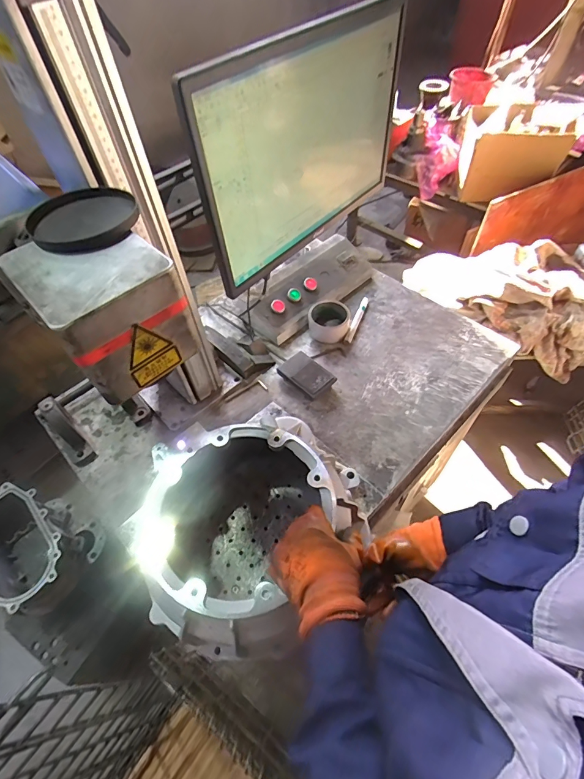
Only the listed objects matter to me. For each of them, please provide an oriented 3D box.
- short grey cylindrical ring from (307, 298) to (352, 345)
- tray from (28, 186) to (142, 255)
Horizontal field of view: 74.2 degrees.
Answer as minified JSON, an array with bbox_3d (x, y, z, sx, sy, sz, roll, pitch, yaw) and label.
[{"bbox_3d":[0.080,-0.145,0.833,0.086,0.051,0.082,-2,55,2],"label":"short grey cylindrical ring"},{"bbox_3d":[-0.178,-0.145,0.329,0.082,0.014,0.080,-2,55,2],"label":"tray"}]

